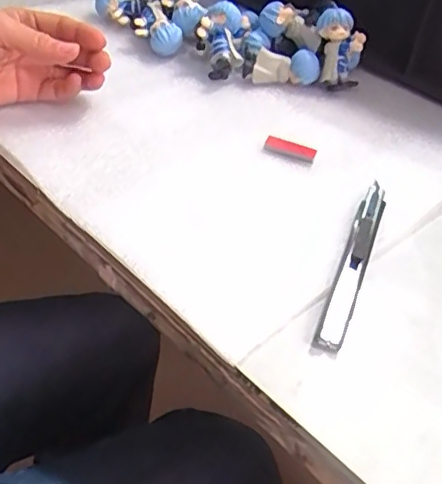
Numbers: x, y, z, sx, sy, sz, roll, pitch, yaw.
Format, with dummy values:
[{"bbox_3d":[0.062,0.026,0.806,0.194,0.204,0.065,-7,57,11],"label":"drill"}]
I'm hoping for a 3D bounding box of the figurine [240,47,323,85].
[{"bbox_3d":[0.050,-0.143,0.500,0.062,0.025,0.021,0,41,-9],"label":"figurine"}]

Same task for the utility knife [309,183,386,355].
[{"bbox_3d":[0.078,0.009,0.353,0.015,0.012,0.138,18,42,12],"label":"utility knife"}]

